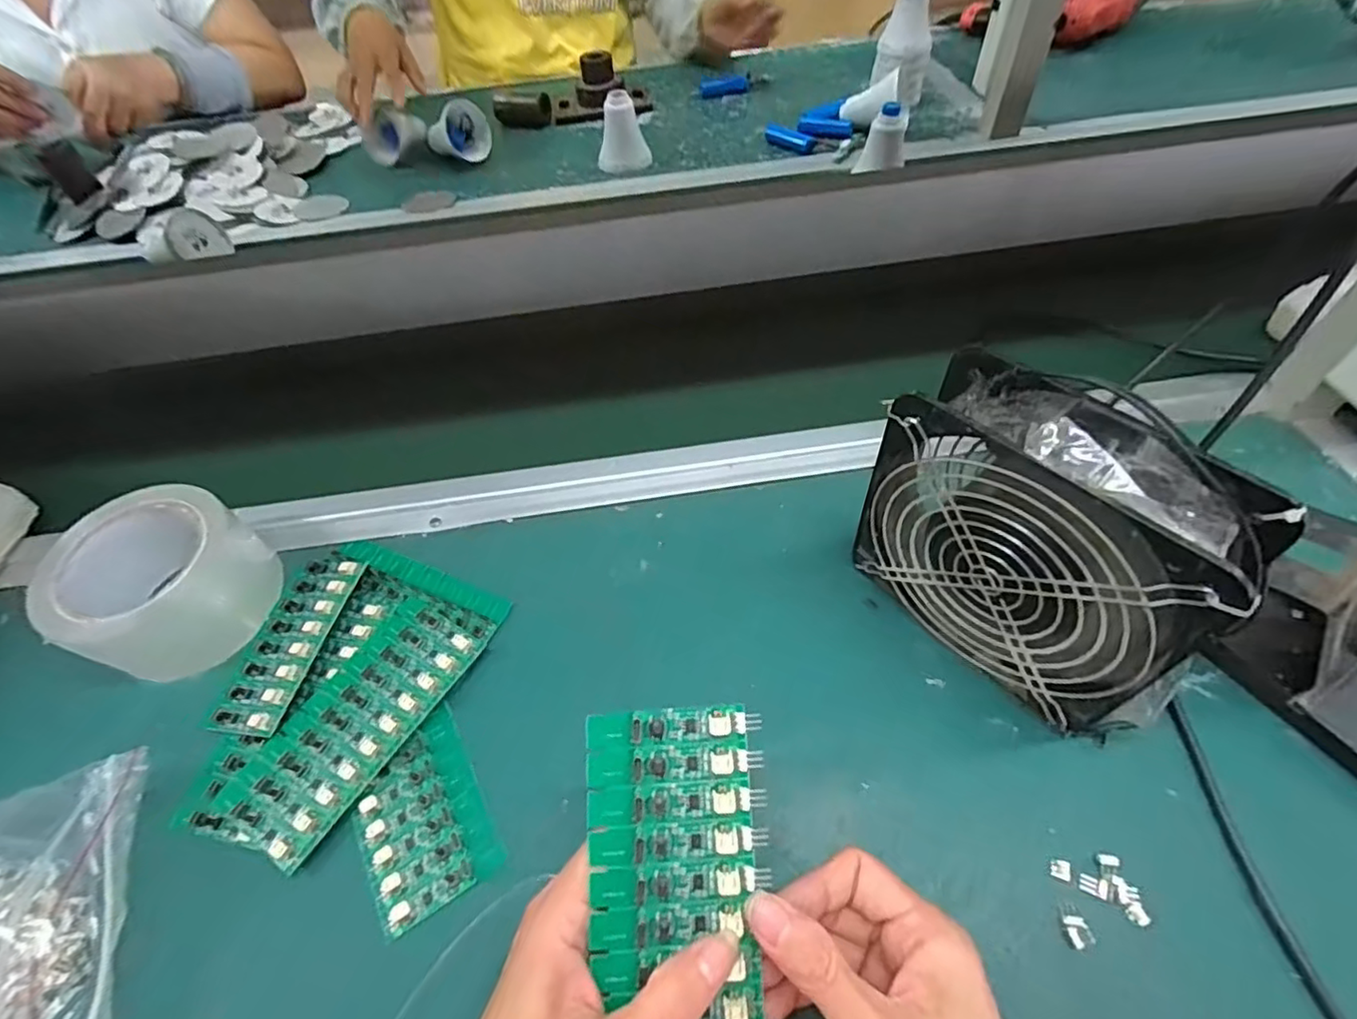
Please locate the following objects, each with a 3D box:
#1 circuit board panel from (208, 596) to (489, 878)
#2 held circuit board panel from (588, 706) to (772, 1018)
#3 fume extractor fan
[{"bbox_3d":[-0.178,0.115,0.338,0.063,0.011,0.141,23,59,21],"label":"circuit board panel"},{"bbox_3d":[0.002,0.148,0.228,0.067,0.008,0.138,-6,78,1],"label":"held circuit board panel"},{"bbox_3d":[0.173,0.021,0.301,0.060,0.153,0.159,-36,58,-20],"label":"fume extractor fan"}]

